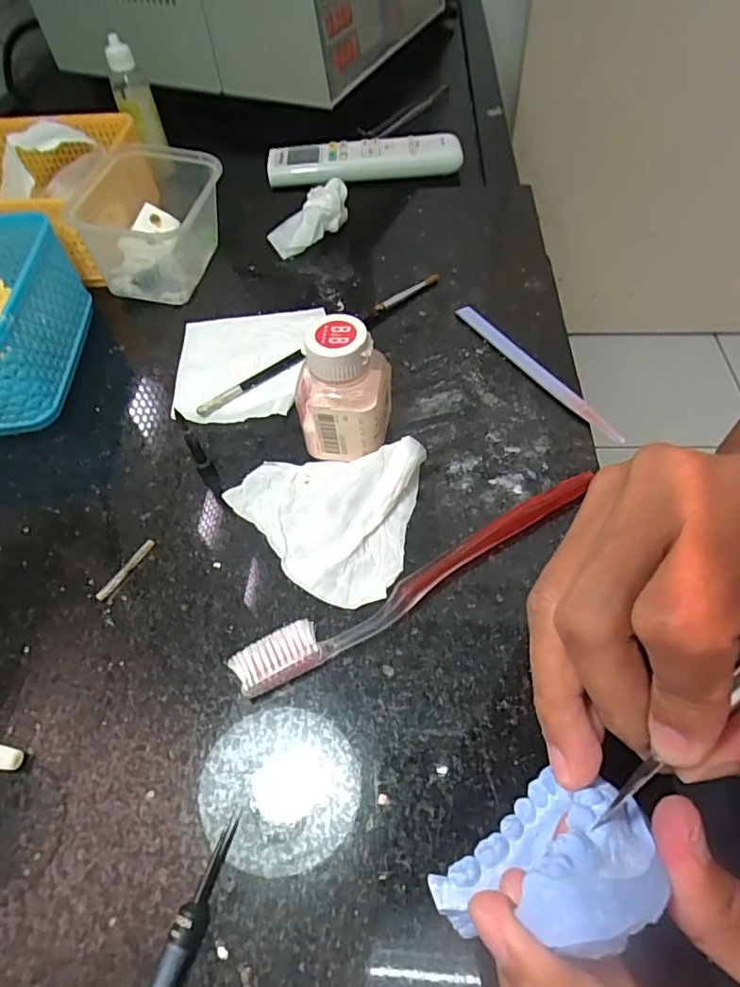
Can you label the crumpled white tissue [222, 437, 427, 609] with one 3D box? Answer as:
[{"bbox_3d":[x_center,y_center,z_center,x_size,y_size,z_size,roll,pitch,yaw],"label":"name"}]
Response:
[{"bbox_3d":[-0.027,0.008,0.264,0.090,0.022,0.078,10,57,11],"label":"crumpled white tissue"}]

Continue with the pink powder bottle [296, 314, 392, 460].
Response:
[{"bbox_3d":[-0.014,-0.048,0.270,0.046,0.070,0.033,-1,56,4],"label":"pink powder bottle"}]

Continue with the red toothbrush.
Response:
[{"bbox_3d":[0.027,0.038,0.246,0.182,0.012,0.019,-26,58,-13],"label":"red toothbrush"}]

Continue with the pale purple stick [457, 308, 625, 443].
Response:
[{"bbox_3d":[0.096,-0.075,0.321,0.009,0.007,0.132,-31,59,-16],"label":"pale purple stick"}]

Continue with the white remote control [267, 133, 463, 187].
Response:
[{"bbox_3d":[-0.005,-0.313,0.508,0.177,0.028,0.037,-3,55,2],"label":"white remote control"}]

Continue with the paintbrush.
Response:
[{"bbox_3d":[-0.026,-0.097,0.343,0.186,0.009,0.009,-36,61,-19],"label":"paintbrush"}]

